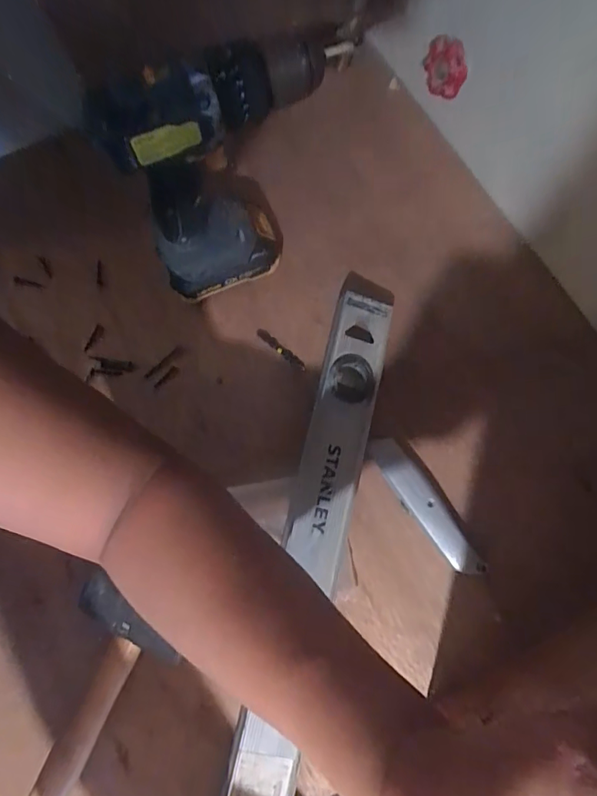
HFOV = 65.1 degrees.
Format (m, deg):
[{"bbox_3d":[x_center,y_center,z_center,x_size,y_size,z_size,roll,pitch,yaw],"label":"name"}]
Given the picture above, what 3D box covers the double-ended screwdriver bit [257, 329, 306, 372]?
[{"bbox_3d":[-0.018,-0.050,0.479,0.063,0.004,0.010,42,81,11],"label":"double-ended screwdriver bit"}]

